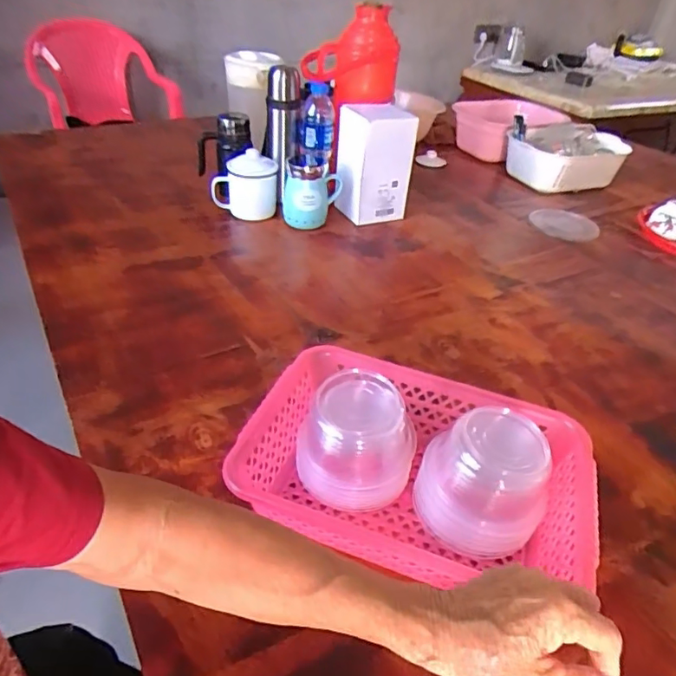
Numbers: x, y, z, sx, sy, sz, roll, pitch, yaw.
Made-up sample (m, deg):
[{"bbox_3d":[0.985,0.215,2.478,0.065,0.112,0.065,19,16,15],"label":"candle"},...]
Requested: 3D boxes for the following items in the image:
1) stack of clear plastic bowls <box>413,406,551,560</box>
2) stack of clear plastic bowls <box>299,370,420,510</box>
[{"bbox_3d":[0.131,0.129,0.485,0.110,0.101,0.092,18,39,16],"label":"stack of clear plastic bowls"},{"bbox_3d":[0.019,0.099,0.521,0.109,0.093,0.091,3,37,-3],"label":"stack of clear plastic bowls"}]

